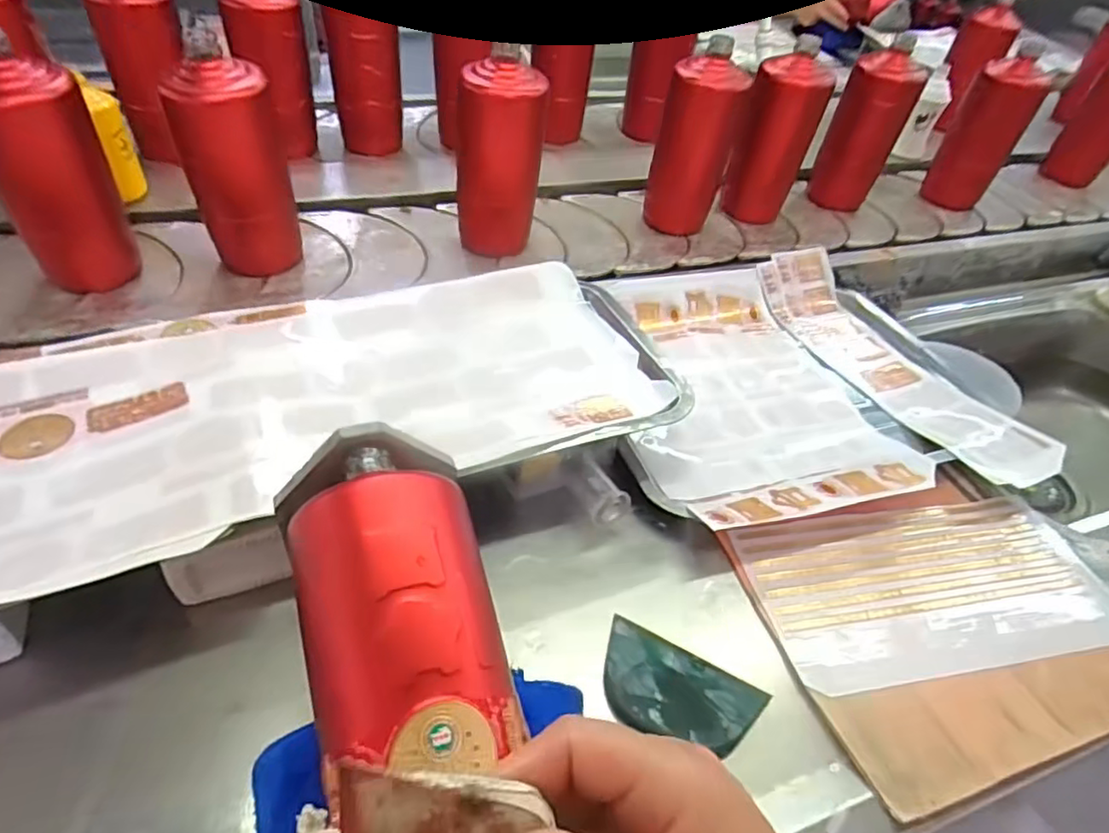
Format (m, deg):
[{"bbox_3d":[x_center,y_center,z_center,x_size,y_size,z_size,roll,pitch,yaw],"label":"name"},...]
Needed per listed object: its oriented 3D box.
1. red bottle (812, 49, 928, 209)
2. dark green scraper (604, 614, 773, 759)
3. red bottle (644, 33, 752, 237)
[{"bbox_3d":[0.370,-0.336,0.761,0.066,0.170,0.059,3,45,-6],"label":"red bottle"},{"bbox_3d":[0.070,0.160,0.368,0.093,0.006,0.056,21,40,17],"label":"dark green scraper"},{"bbox_3d":[0.151,-0.290,0.686,0.070,0.170,0.065,-22,52,-25],"label":"red bottle"}]

